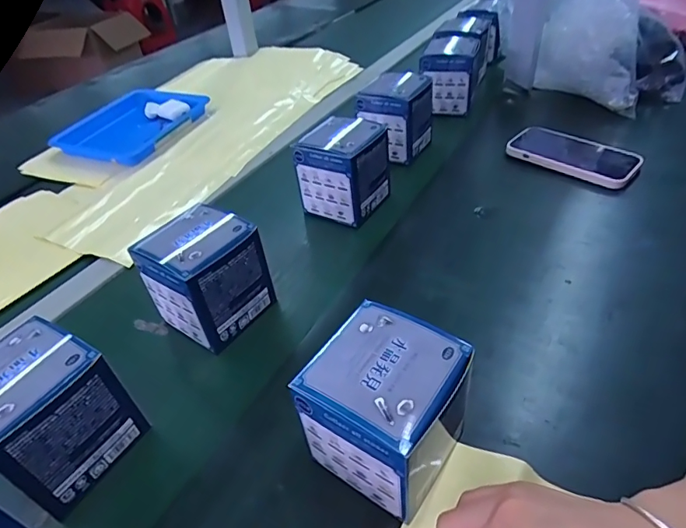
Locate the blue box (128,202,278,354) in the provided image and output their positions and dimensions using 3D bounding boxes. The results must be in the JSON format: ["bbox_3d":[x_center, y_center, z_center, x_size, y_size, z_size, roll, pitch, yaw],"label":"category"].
[{"bbox_3d":[-0.122,0.012,0.423,0.081,0.101,0.092,23,49,28],"label":"blue box"}]

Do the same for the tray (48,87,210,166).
[{"bbox_3d":[-0.349,-0.232,0.767,0.168,0.025,0.210,11,44,18],"label":"tray"}]

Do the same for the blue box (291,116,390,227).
[{"bbox_3d":[-0.001,-0.108,0.541,0.084,0.104,0.075,20,48,26],"label":"blue box"}]

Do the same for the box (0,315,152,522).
[{"bbox_3d":[-0.207,0.108,0.326,0.081,0.102,0.085,19,47,26],"label":"box"}]

